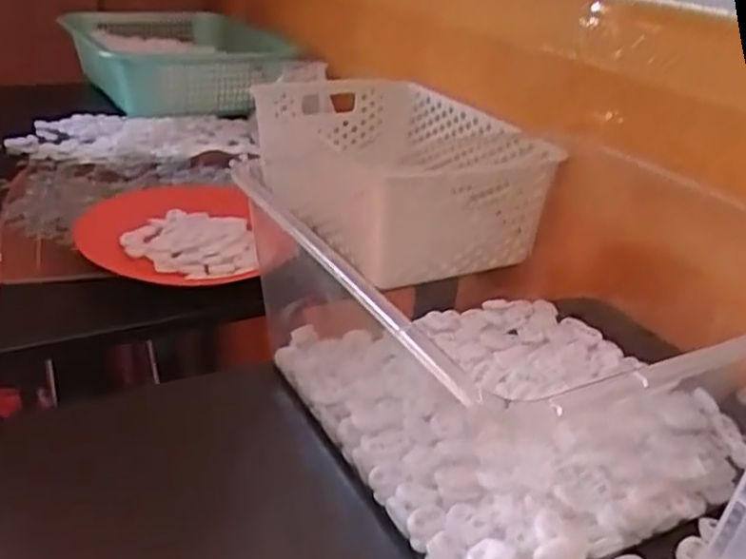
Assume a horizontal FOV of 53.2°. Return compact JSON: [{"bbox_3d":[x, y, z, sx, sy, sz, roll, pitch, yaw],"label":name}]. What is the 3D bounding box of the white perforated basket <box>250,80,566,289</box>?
[{"bbox_3d":[0.021,-0.131,0.805,0.201,0.094,0.349,-10,30,-26],"label":"white perforated basket"}]

